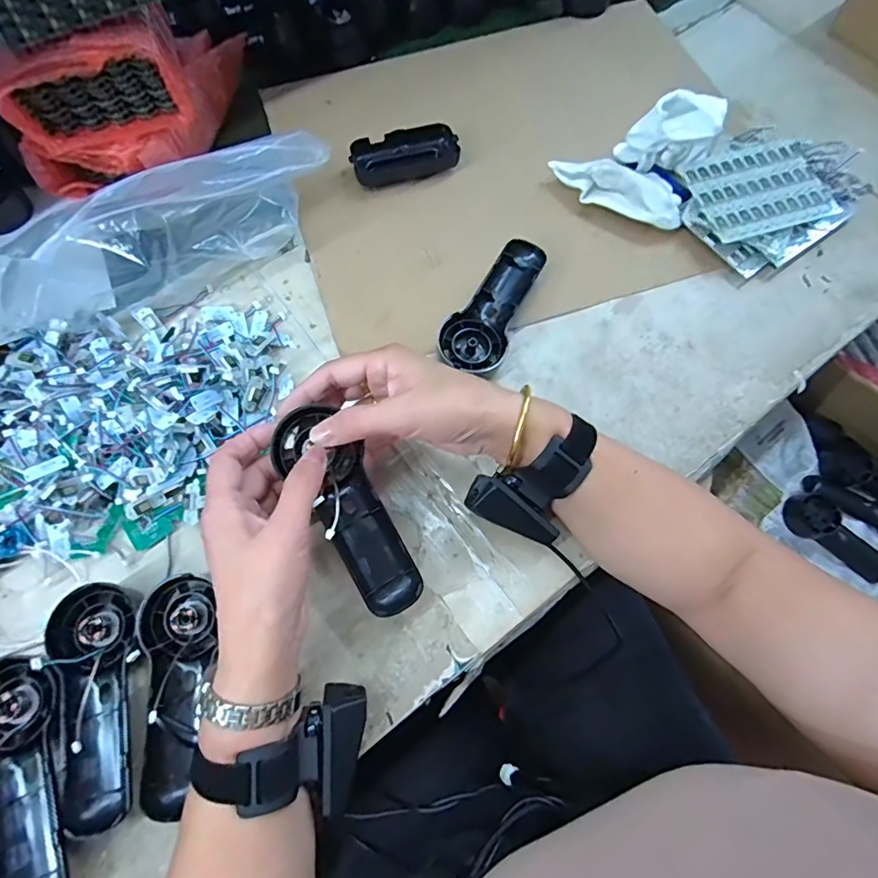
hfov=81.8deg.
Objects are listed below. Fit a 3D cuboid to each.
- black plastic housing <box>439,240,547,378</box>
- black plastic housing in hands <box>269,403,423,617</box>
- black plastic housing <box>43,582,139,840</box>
[{"bbox_3d":[0.050,-0.123,0.467,0.055,0.025,0.142,22,70,10],"label":"black plastic housing"},{"bbox_3d":[-0.061,0.049,0.349,0.050,0.037,0.147,-29,86,-10],"label":"black plastic housing in hands"},{"bbox_3d":[-0.231,0.177,0.345,0.054,0.027,0.149,-15,68,-5],"label":"black plastic housing"}]

